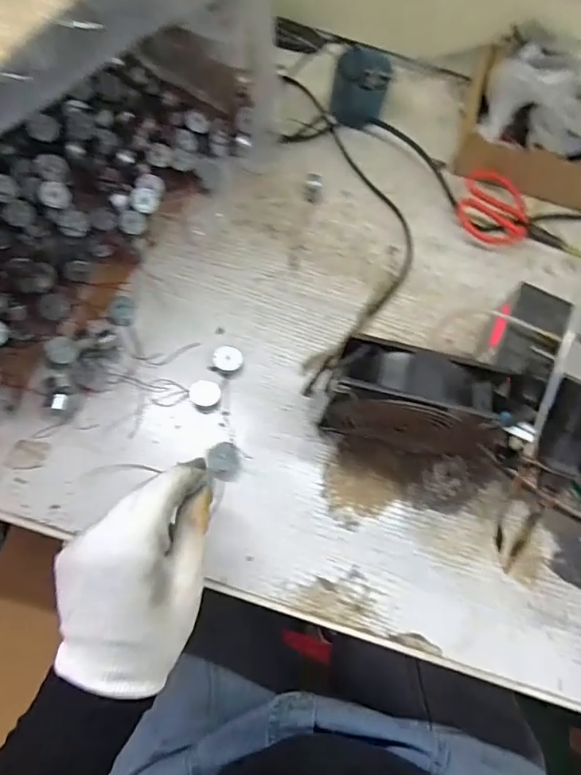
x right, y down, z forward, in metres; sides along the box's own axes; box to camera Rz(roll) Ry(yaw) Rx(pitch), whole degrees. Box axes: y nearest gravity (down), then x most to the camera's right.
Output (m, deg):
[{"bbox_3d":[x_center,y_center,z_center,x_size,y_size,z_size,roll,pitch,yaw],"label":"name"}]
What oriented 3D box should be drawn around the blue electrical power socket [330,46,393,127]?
[{"bbox_3d":[0.077,-0.326,0.558,0.059,0.048,0.064,2,71,-5],"label":"blue electrical power socket"}]

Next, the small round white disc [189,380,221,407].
[{"bbox_3d":[-0.076,0.006,0.453,0.027,0.010,0.024,-1,71,-6],"label":"small round white disc"}]

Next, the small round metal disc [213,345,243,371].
[{"bbox_3d":[-0.057,-0.025,0.464,0.025,0.016,0.022,-19,74,-12],"label":"small round metal disc"}]

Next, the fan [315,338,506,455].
[{"bbox_3d":[0.092,0.016,0.406,0.141,0.119,0.047,12,69,0],"label":"fan"}]

